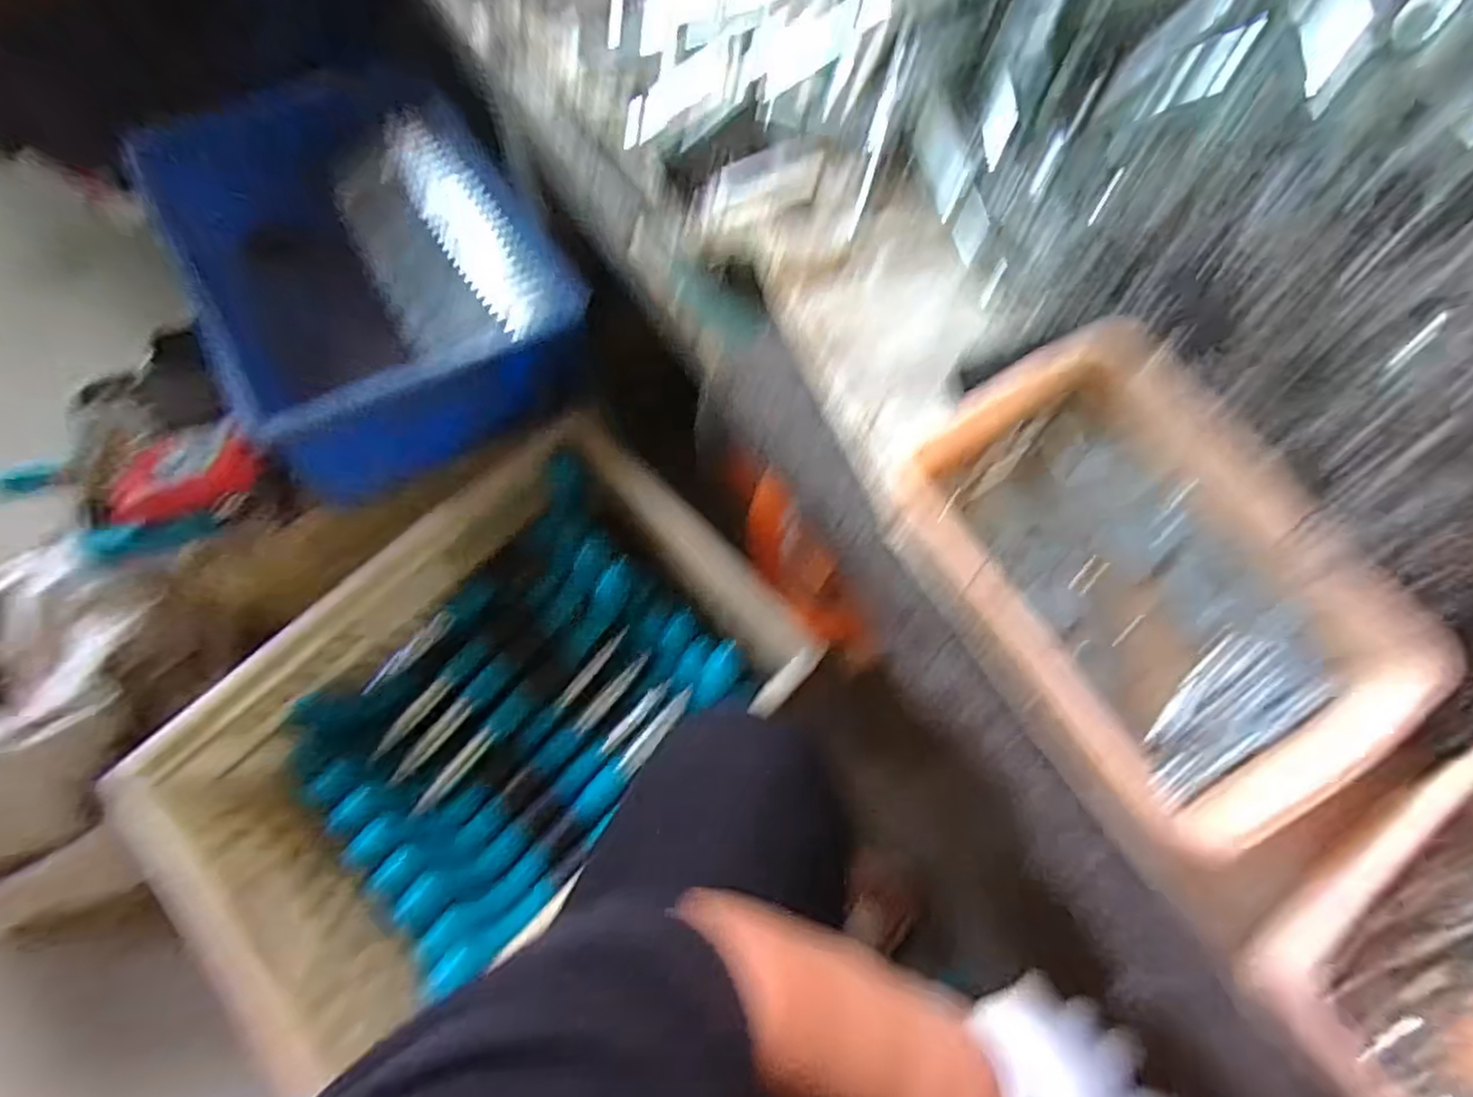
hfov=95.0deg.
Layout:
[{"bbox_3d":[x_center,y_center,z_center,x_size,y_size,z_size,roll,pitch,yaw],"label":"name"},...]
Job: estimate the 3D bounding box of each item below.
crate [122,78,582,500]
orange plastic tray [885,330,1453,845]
[{"bbox_3d":[-0.354,-0.280,0.645,0.272,0.115,0.377,-32,73,-9],"label":"crate"},{"bbox_3d":[0.177,0.007,0.297,0.143,0.041,0.214,-32,73,-9],"label":"orange plastic tray"}]

